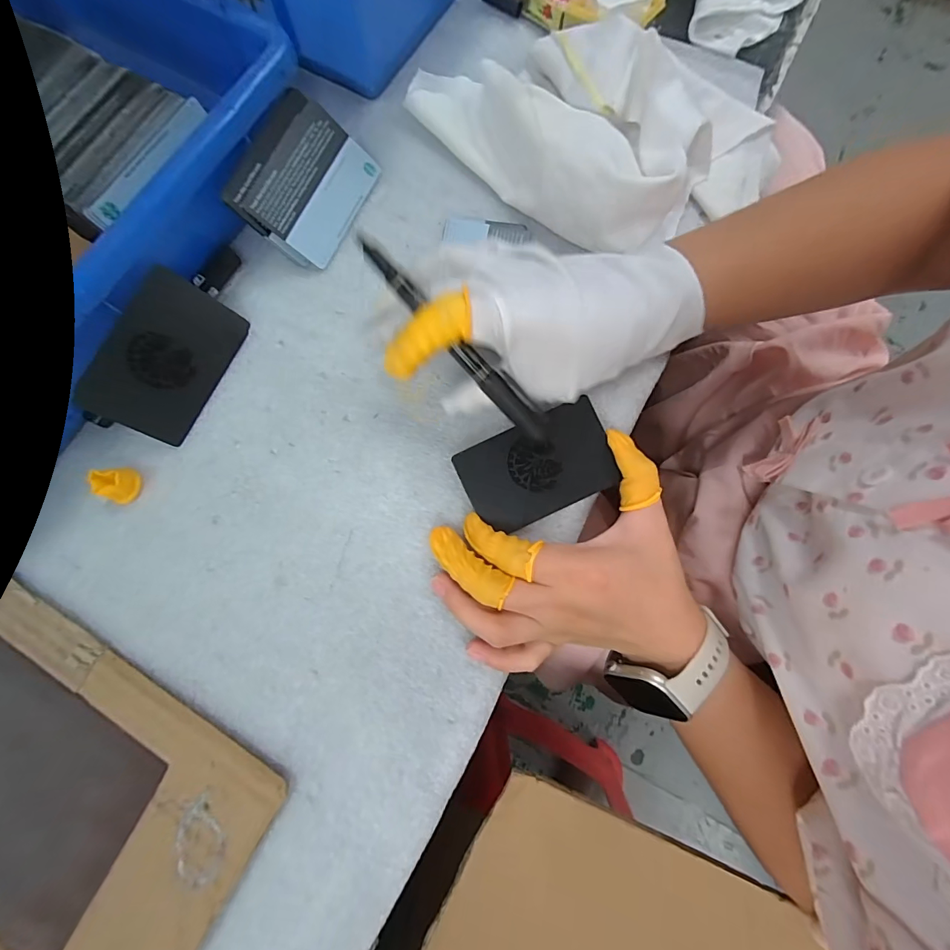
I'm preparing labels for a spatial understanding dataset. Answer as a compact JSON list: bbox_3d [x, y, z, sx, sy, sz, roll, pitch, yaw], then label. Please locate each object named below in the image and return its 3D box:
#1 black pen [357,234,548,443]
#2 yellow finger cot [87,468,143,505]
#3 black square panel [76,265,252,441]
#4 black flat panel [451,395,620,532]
[{"bbox_3d":[-0.005,-0.062,0.213,0.130,0.009,0.015,42,82,-21],"label":"black pen"},{"bbox_3d":[-0.207,0.005,0.245,0.017,0.017,0.020,14,80,3],"label":"yellow finger cot"},{"bbox_3d":[-0.178,-0.067,0.247,0.054,0.004,0.089,31,80,-39],"label":"black square panel"},{"bbox_3d":[0.035,-0.004,0.241,0.083,0.004,0.053,-25,88,2],"label":"black flat panel"}]

